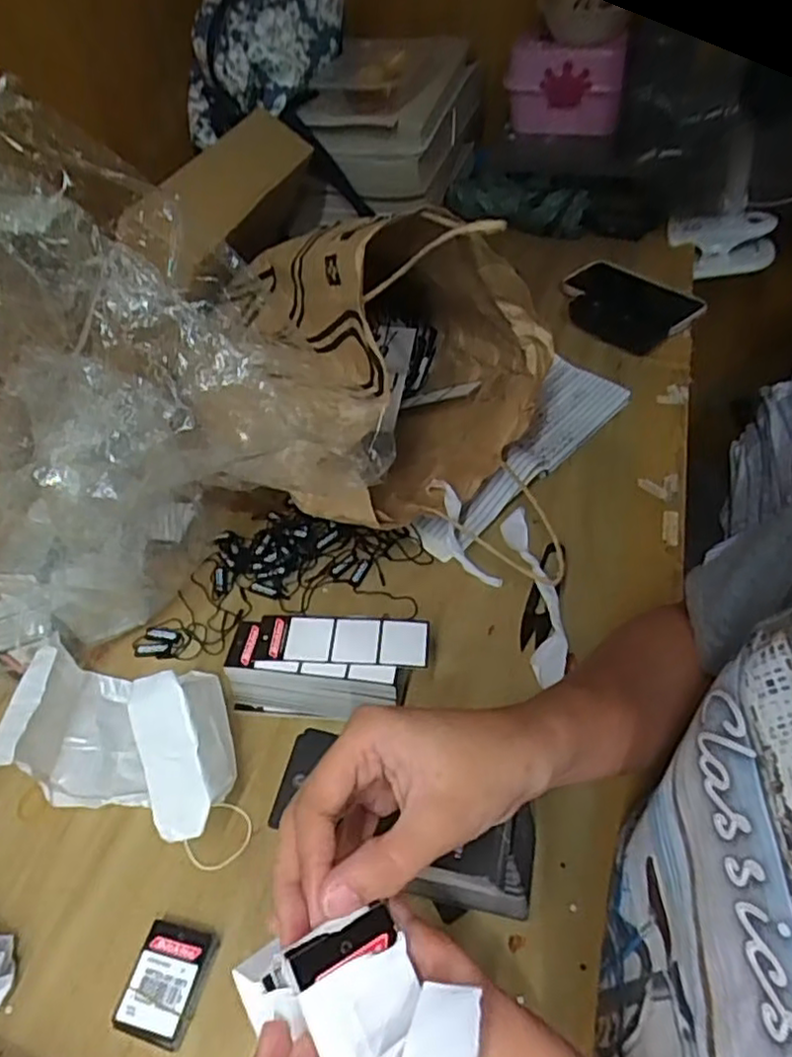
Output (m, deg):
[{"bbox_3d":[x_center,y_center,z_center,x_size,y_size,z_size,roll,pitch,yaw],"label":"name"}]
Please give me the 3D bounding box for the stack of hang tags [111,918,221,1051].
[{"bbox_3d":[-0.128,0.252,0.373,0.043,0.014,0.053,10,51,15],"label":"stack of hang tags"}]

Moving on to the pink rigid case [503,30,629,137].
[{"bbox_3d":[0.228,-0.597,0.913,0.154,0.107,0.055,9,51,14],"label":"pink rigid case"}]

